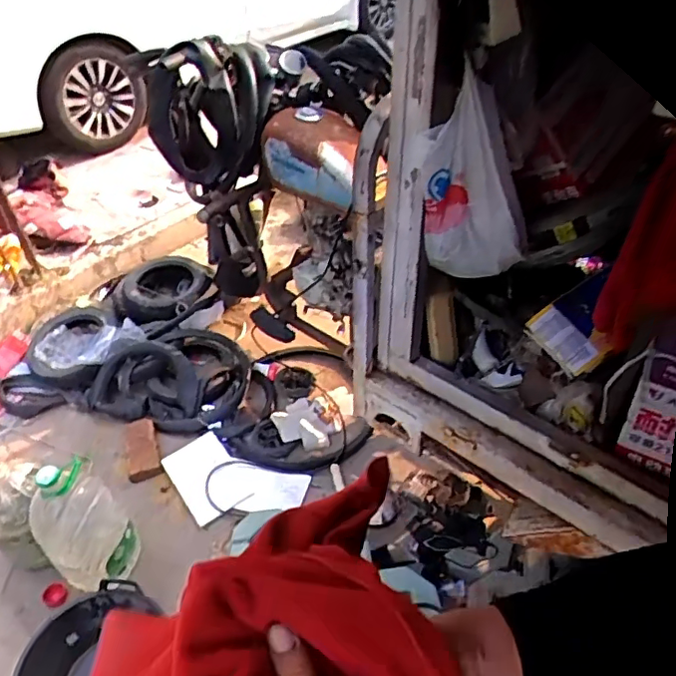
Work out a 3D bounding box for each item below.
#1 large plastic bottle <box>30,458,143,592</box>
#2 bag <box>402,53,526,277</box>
[{"bbox_3d":[-0.689,0.515,1.540,0.213,0.373,0.206,-2,41,2],"label":"large plastic bottle"},{"bbox_3d":[0.249,-0.288,1.063,0.221,0.326,0.122,11,43,17],"label":"bag"}]

